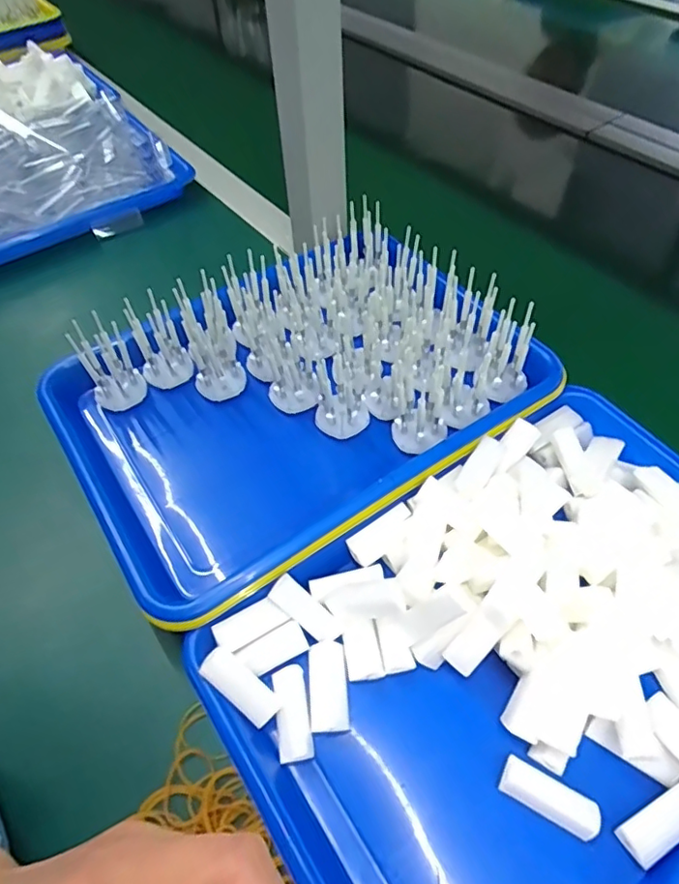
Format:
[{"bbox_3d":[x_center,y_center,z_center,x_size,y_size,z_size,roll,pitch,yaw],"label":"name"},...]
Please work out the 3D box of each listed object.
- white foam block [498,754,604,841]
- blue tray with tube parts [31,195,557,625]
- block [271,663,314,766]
[{"bbox_3d":[0.105,0.178,0.285,0.046,0.016,0.019,24,57,20],"label":"white foam block"},{"bbox_3d":[-0.031,-0.047,0.419,0.331,0.066,0.246,-29,56,-19],"label":"blue tray with tube parts"},{"bbox_3d":[-0.026,0.147,0.309,0.018,0.008,0.046,-9,52,-4],"label":"block"}]

